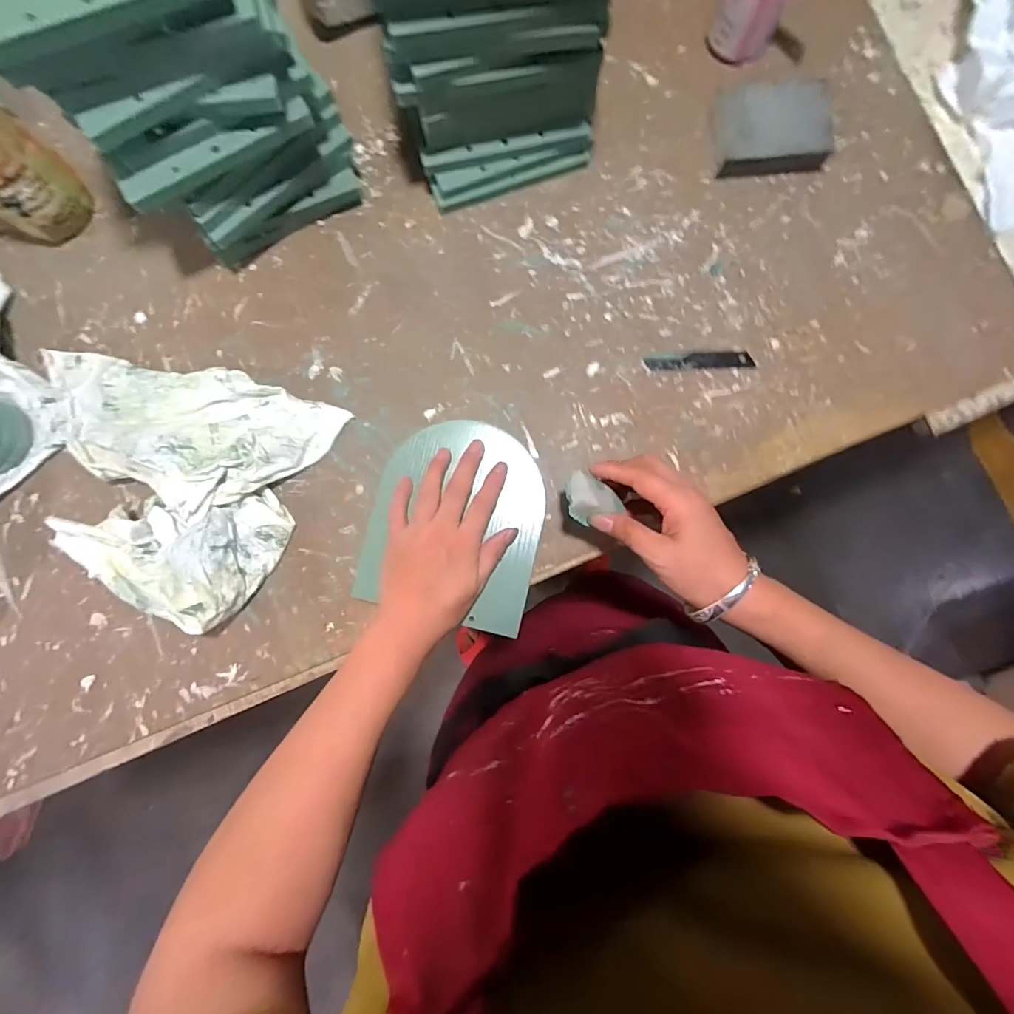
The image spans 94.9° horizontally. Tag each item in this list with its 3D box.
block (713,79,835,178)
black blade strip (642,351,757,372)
[{"bbox_3d":[0.236,-0.339,0.416,0.092,0.024,0.071,-3,87,1],"label":"block"},{"bbox_3d":[0.173,-0.131,0.417,0.097,0.004,0.015,-3,87,1],"label":"black blade strip"}]

